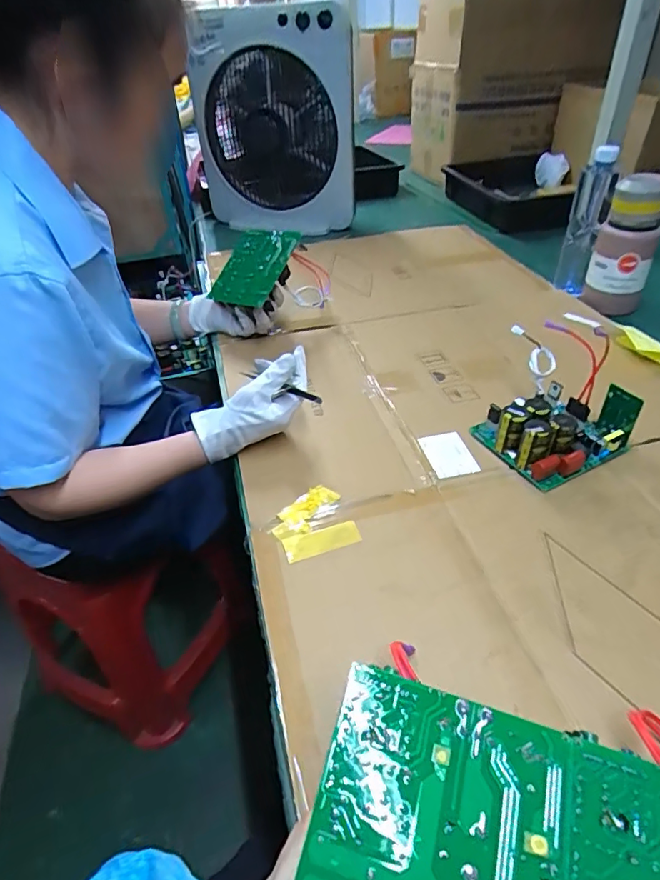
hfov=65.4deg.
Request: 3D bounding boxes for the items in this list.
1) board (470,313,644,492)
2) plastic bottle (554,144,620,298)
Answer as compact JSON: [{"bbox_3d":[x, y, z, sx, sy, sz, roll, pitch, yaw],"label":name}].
[{"bbox_3d":[0.257,-0.028,0.589,0.144,0.072,0.120,-23,43,-22],"label":"board"},{"bbox_3d":[0.435,-0.369,0.877,0.056,0.210,0.069,7,40,13],"label":"plastic bottle"}]

